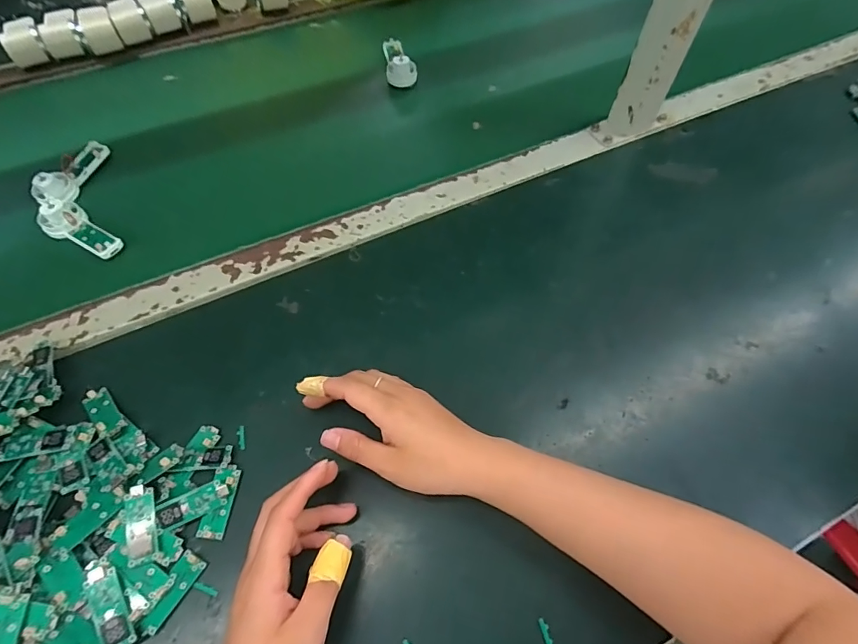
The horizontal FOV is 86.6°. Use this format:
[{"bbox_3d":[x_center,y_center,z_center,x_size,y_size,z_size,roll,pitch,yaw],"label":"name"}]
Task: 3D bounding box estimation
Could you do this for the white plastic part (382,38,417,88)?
[{"bbox_3d":[-0.041,-0.355,0.617,0.037,0.032,0.087,-7,61,-6],"label":"white plastic part"}]

